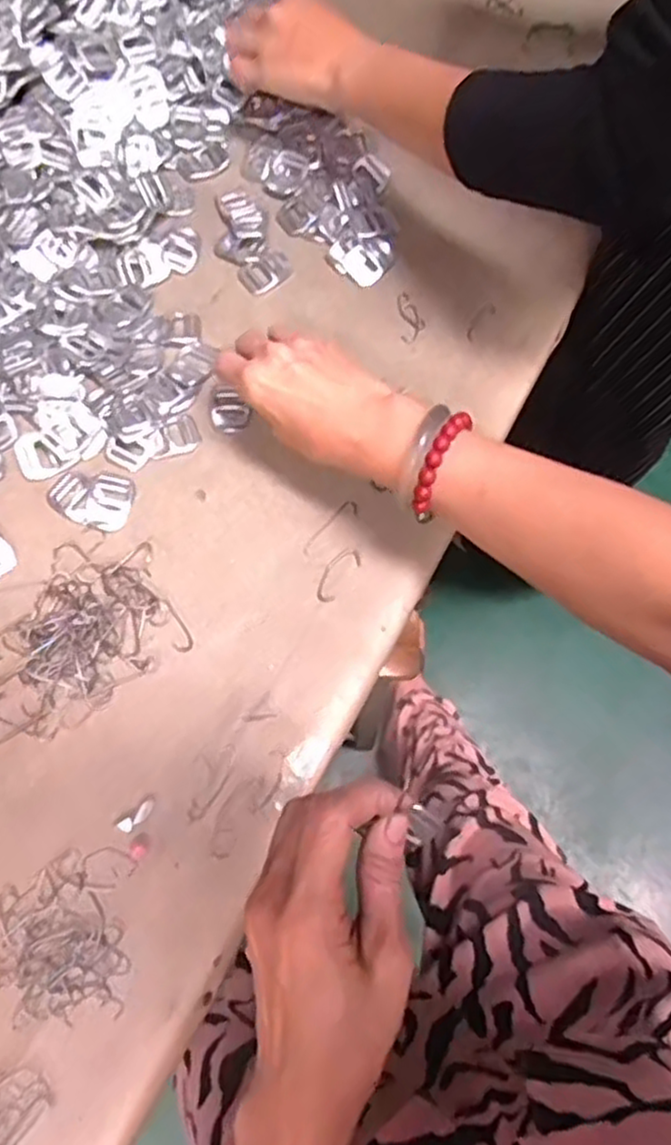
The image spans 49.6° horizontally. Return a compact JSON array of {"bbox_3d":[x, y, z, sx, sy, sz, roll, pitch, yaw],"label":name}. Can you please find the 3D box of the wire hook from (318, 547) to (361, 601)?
[{"bbox_3d":[0.001,0.000,0.473,0.017,0.004,0.041,35,74,10],"label":"wire hook"}]

